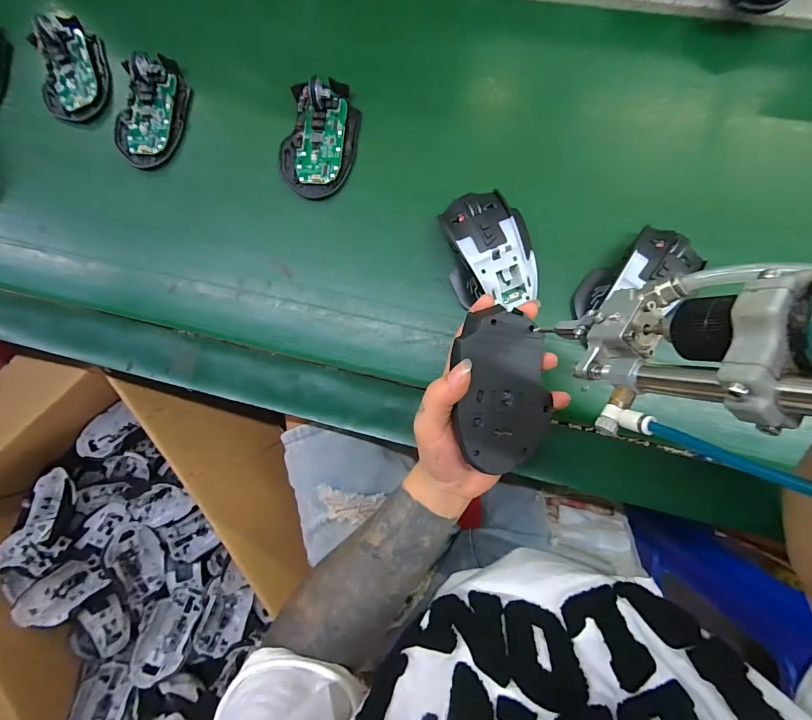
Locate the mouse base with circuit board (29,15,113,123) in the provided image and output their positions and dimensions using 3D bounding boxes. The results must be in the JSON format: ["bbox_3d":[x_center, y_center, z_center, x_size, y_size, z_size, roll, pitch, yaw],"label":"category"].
[{"bbox_3d":[-0.363,-0.316,0.409,0.072,0.023,0.117,-7,83,3],"label":"mouse base with circuit board"}]

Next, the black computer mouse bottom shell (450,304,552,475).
[{"bbox_3d":[0.065,0.021,0.279,0.070,0.030,0.108,-6,91,-18],"label":"black computer mouse bottom shell"}]

